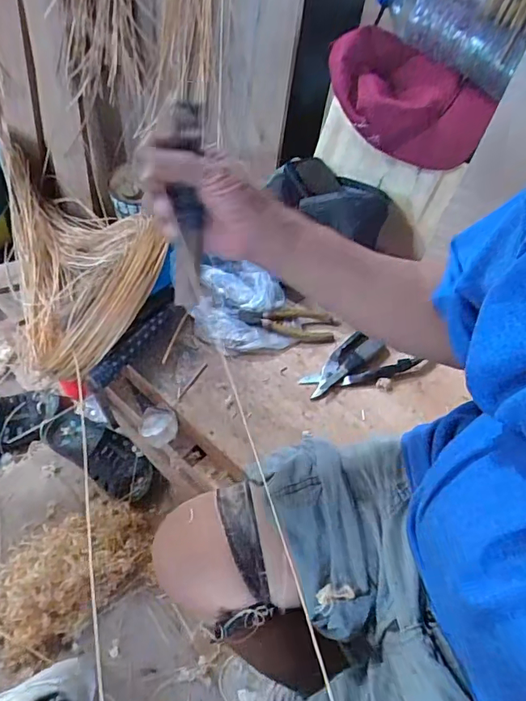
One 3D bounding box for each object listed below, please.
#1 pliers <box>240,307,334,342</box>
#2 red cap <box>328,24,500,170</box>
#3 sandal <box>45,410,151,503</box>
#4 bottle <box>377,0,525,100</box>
[{"bbox_3d":[0.035,-0.045,0.745,0.147,0.016,0.051,7,53,-16],"label":"pliers"},{"bbox_3d":[0.207,-0.366,0.721,0.258,0.105,0.145,38,80,8],"label":"red cap"},{"bbox_3d":[-0.309,0.186,0.899,0.243,0.060,0.094,30,59,19],"label":"sandal"},{"bbox_3d":[0.269,-0.461,0.688,0.075,0.067,0.243,-34,62,-23],"label":"bottle"}]

